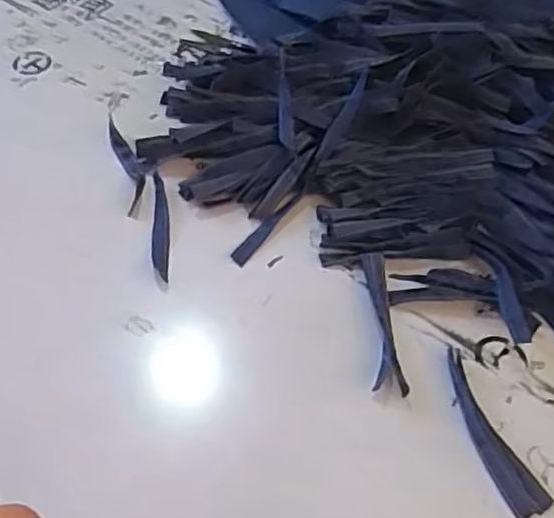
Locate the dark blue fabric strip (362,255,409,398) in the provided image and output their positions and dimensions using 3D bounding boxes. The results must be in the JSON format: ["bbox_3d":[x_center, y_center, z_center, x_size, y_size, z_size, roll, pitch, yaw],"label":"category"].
[{"bbox_3d":[0.057,0.032,0.374,0.016,0.005,0.089,-1,51,-2],"label":"dark blue fabric strip"}]

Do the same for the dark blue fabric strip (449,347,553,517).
[{"bbox_3d":[0.103,0.085,0.337,0.020,0.006,0.087,-17,53,-15],"label":"dark blue fabric strip"}]

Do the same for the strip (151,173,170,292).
[{"bbox_3d":[-0.071,-0.019,0.417,0.010,0.004,0.091,-4,51,-4],"label":"strip"}]

